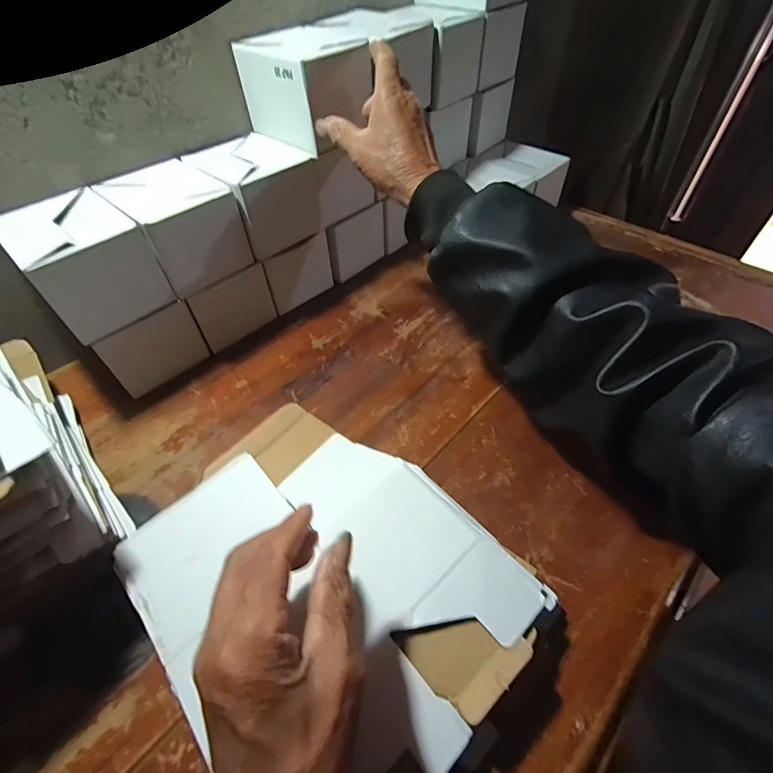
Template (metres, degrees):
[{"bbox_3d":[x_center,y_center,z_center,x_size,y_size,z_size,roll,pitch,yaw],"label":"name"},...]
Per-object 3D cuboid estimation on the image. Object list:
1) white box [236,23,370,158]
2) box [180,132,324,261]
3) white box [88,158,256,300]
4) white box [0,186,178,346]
[{"bbox_3d":[-0.084,-0.328,0.448,0.101,0.081,0.115,-37,58,-26],"label":"white box"},{"bbox_3d":[-0.145,-0.222,0.464,0.123,0.080,0.106,36,60,27],"label":"box"},{"bbox_3d":[-0.217,-0.169,0.426,0.091,0.079,0.117,-37,58,-26],"label":"white box"},{"bbox_3d":[-0.286,-0.118,0.387,0.125,0.077,0.092,36,59,27],"label":"white box"}]

